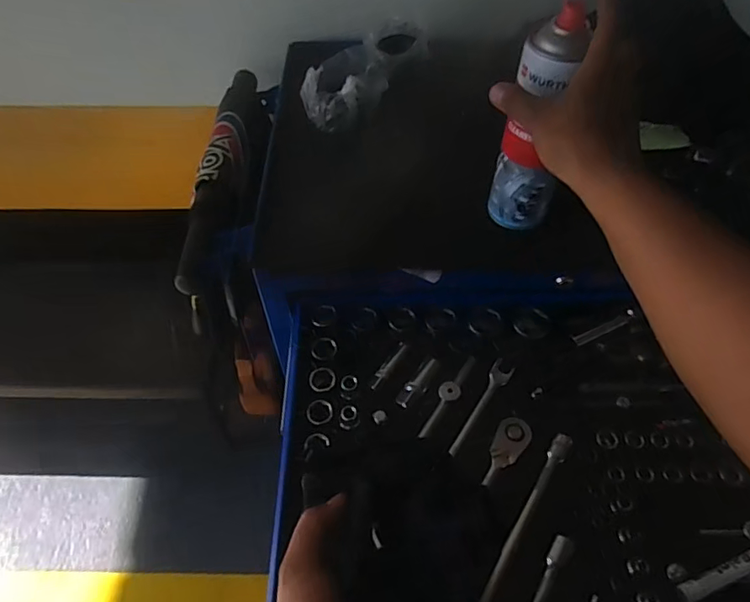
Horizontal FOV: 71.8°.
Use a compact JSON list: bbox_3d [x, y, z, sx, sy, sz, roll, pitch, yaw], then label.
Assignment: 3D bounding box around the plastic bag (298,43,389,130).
[{"bbox_3d":[-0.042,-0.293,0.691,0.105,0.054,0.137,-4,53,-3],"label":"plastic bag"}]

